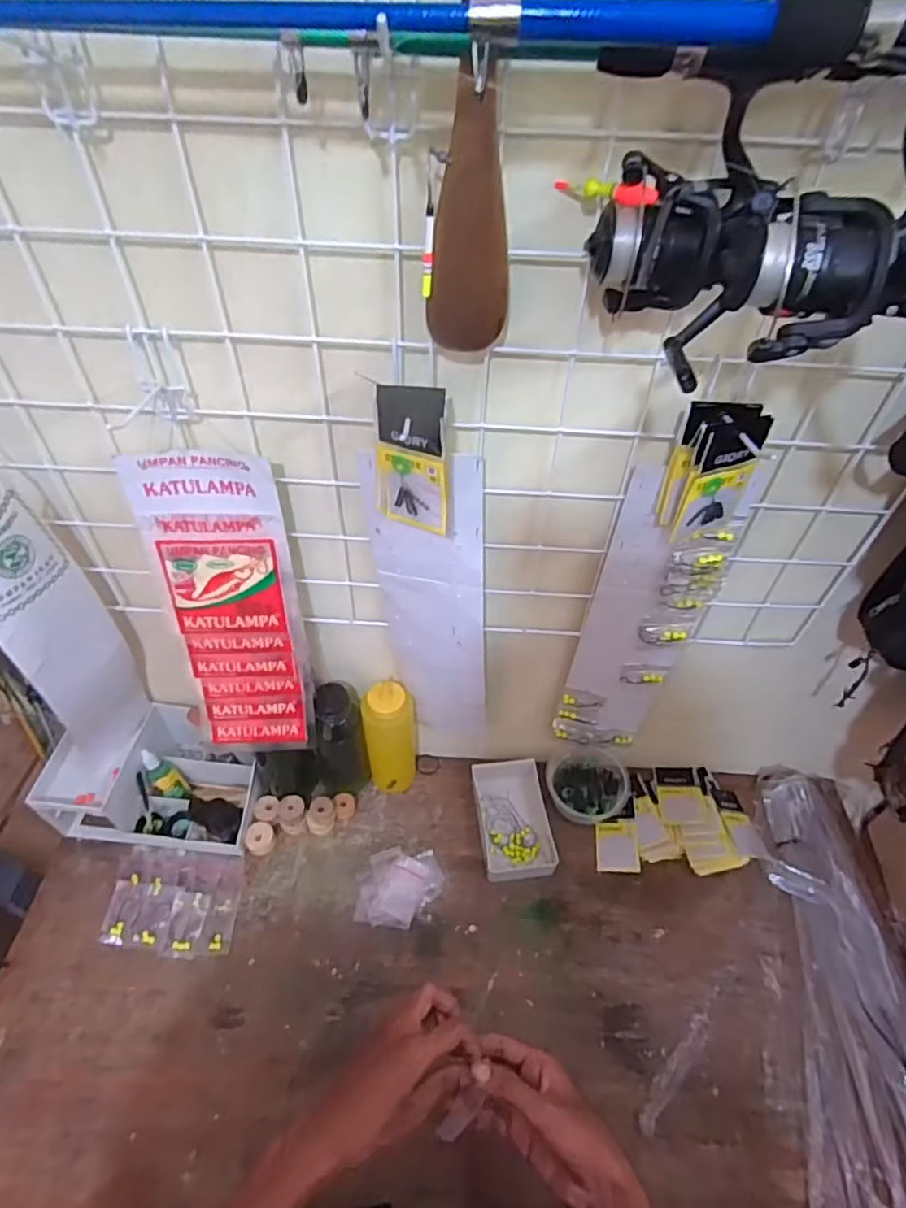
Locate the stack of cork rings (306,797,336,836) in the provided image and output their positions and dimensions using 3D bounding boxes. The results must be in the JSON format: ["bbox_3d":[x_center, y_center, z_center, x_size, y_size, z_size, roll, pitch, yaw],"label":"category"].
[{"bbox_3d":[-0.164,0.264,0.774,0.032,0.041,0.036,13,49,9],"label":"stack of cork rings"}]

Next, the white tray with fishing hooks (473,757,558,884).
[{"bbox_3d":[0.076,0.268,0.784,0.084,0.030,0.143,-4,48,-6],"label":"white tray with fishing hooks"}]

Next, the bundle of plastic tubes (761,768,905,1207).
[{"bbox_3d":[0.439,0.422,0.625,0.181,0.083,0.533,7,48,4],"label":"bundle of plastic tubes"}]

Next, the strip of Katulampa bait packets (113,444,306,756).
[{"bbox_3d":[-0.202,0.023,0.588,0.110,0.349,0.012,-2,37,-4],"label":"strip of Katulampa bait packets"}]

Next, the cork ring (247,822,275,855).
[{"bbox_3d":[-0.236,0.289,0.762,0.030,0.026,0.033,1,48,-1],"label":"cork ring"}]

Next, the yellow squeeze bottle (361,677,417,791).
[{"bbox_3d":[-0.078,0.169,0.762,0.062,0.192,0.051,-2,48,-4],"label":"yellow squeeze bottle"}]

